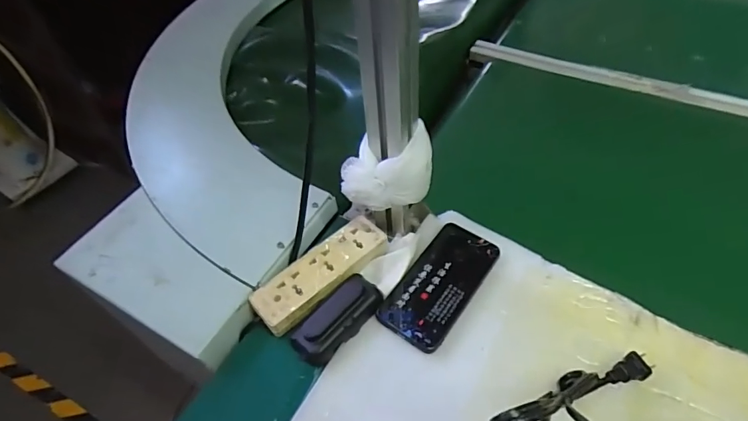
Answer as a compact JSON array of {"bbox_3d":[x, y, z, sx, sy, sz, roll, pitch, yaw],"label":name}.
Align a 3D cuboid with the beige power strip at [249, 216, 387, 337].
[{"bbox_3d":[-0.061,0.070,0.528,0.167,0.021,0.060,-39,57,-24],"label":"beige power strip"}]

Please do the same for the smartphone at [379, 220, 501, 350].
[{"bbox_3d":[0.075,0.081,0.514,0.077,0.006,0.156,27,58,25],"label":"smartphone"}]

